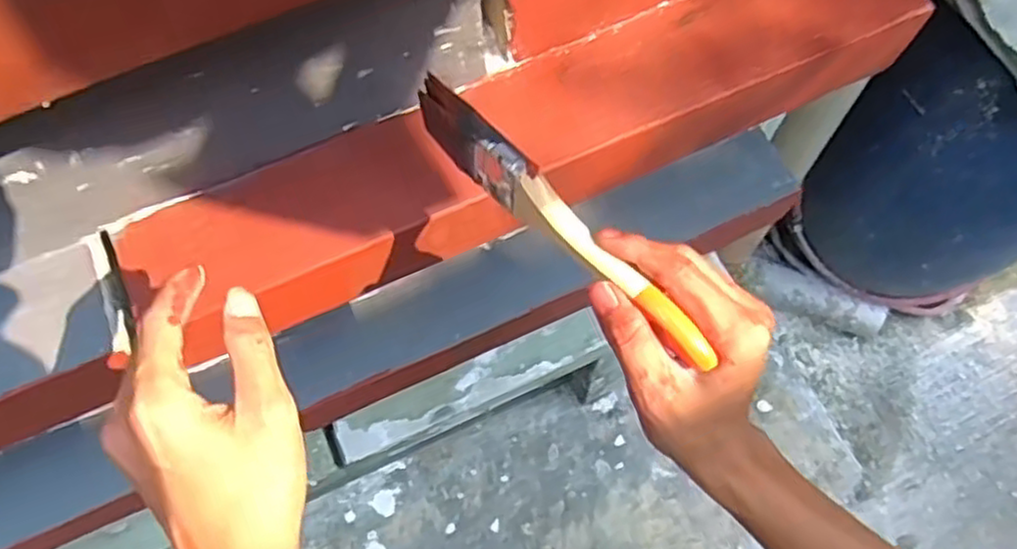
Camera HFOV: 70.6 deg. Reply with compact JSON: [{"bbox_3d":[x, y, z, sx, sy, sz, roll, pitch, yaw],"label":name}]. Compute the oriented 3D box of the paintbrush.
[{"bbox_3d":[0.025,-0.028,0.365,0.197,0.030,0.019,44,75,11],"label":"paintbrush"}]

